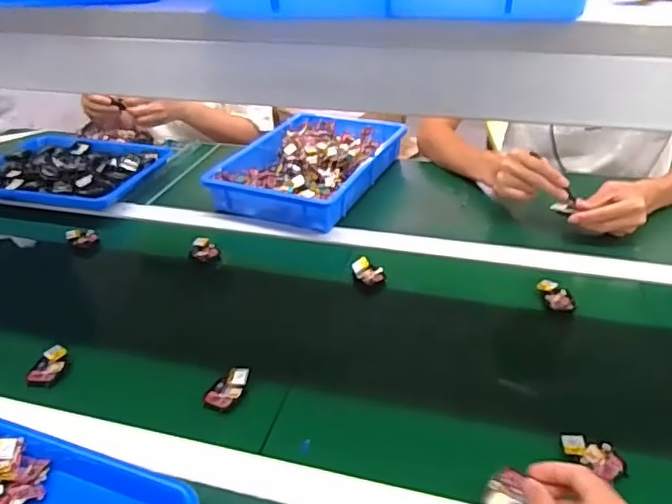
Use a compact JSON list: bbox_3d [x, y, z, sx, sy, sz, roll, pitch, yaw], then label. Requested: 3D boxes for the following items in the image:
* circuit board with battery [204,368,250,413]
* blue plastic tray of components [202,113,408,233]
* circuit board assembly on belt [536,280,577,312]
[{"bbox_3d":[-0.122,0.153,0.651,0.036,0.018,0.054,10,36,19],"label":"circuit board with battery"},{"bbox_3d":[-0.045,-0.172,1.084,0.261,0.057,0.375,12,37,22],"label":"blue plastic tray of components"},{"bbox_3d":[0.293,0.057,0.767,0.037,0.015,0.054,-11,35,-10],"label":"circuit board assembly on belt"}]

